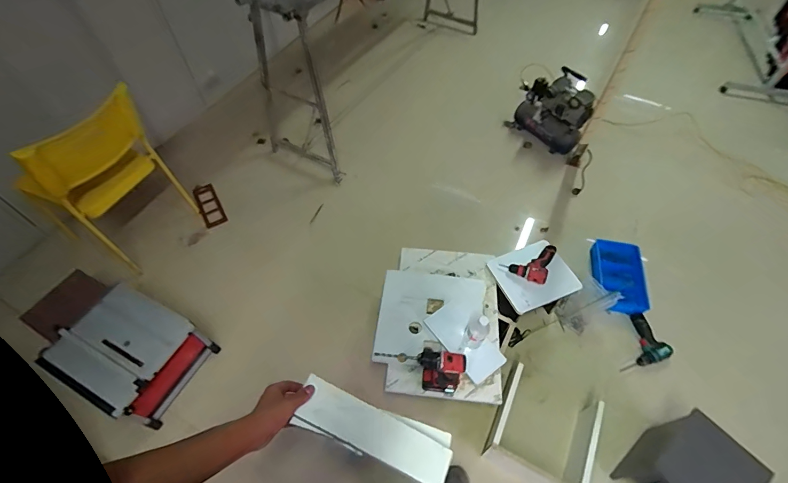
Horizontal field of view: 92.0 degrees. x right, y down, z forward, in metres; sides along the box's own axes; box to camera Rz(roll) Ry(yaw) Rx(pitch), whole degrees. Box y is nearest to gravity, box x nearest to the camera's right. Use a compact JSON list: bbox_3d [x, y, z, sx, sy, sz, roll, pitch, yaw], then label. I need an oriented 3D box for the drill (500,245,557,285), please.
[{"bbox_3d":[0.555,0.069,1.547,0.182,0.057,0.198,27,60,19],"label":"drill"}]

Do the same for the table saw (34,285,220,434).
[{"bbox_3d":[-0.946,0.411,1.386,0.375,0.303,0.362,21,58,15],"label":"table saw"}]

